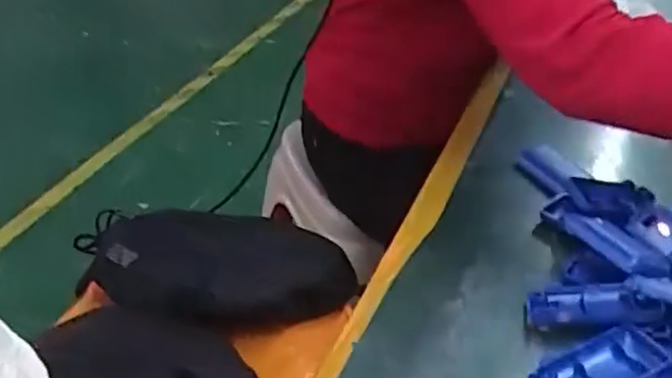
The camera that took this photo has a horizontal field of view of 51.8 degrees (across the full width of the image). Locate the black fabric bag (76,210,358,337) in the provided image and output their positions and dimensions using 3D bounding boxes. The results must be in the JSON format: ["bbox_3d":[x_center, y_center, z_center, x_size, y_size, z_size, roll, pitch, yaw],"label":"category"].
[{"bbox_3d":[-0.126,0.081,0.710,0.280,0.057,0.135,3,39,0],"label":"black fabric bag"}]

